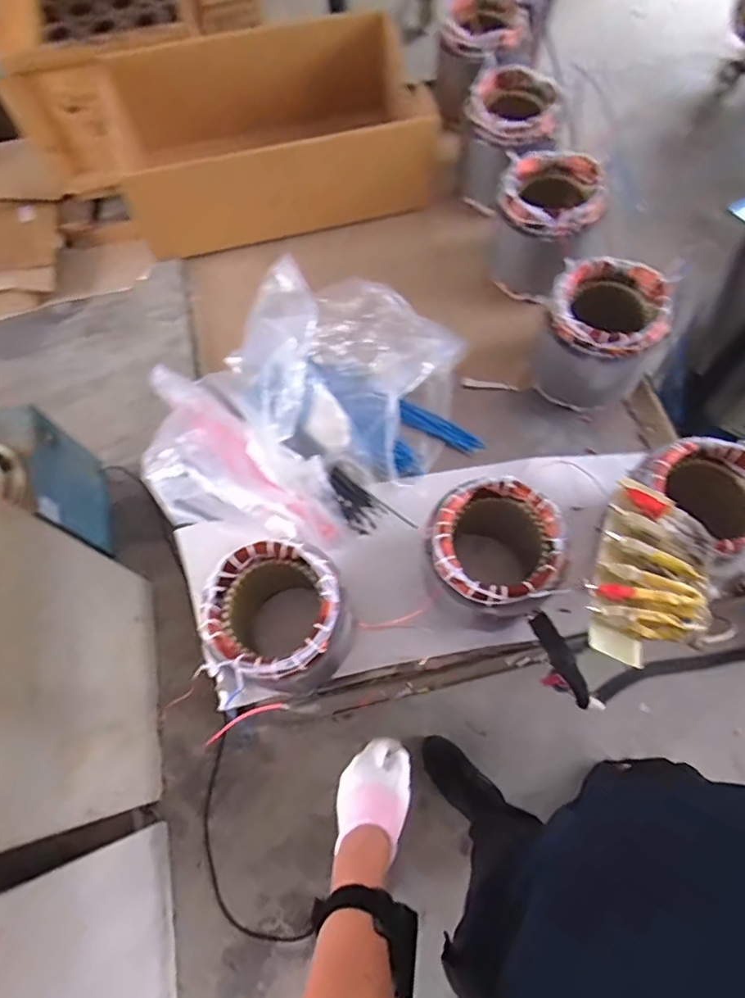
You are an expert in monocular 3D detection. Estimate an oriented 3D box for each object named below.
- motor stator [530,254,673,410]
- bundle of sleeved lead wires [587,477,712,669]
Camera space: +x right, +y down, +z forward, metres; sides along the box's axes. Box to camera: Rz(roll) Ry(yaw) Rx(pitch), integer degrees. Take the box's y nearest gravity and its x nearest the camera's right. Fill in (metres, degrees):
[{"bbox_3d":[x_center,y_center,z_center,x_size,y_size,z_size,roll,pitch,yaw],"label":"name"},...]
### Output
[{"bbox_3d":[0.308,-0.219,0.763,0.143,0.173,0.130,-1,68,2],"label":"motor stator"},{"bbox_3d":[0.289,0.083,0.537,0.154,0.045,0.175,29,72,-11],"label":"bundle of sleeved lead wires"}]

